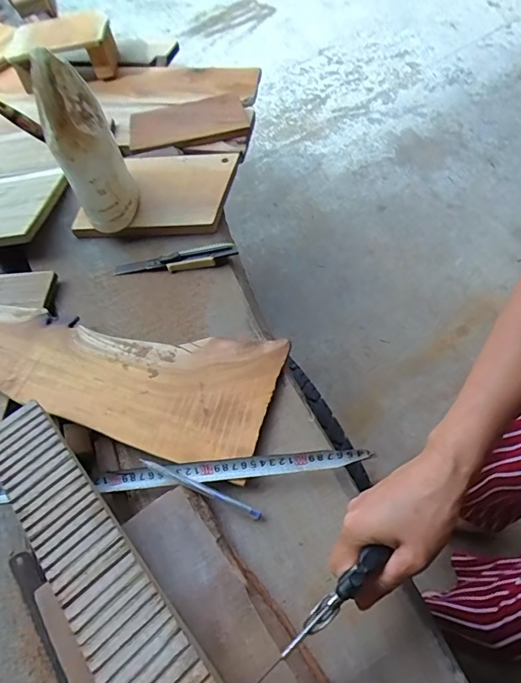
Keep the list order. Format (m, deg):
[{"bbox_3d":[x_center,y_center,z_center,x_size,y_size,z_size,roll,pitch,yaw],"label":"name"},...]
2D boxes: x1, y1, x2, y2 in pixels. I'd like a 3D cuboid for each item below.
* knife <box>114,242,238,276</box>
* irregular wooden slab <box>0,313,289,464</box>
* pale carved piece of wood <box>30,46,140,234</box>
[{"bbox_3d":[-0.127,-0.118,0.651,0.180,0.020,0.035,-10,59,-2],"label":"knife"},{"bbox_3d":[-0.275,0.017,0.559,0.594,0.039,0.172,11,61,10],"label":"irregular wooden slab"},{"bbox_3d":[-0.238,-0.261,0.614,0.085,0.256,0.084,-23,61,-10],"label":"pale carved piece of wood"}]

